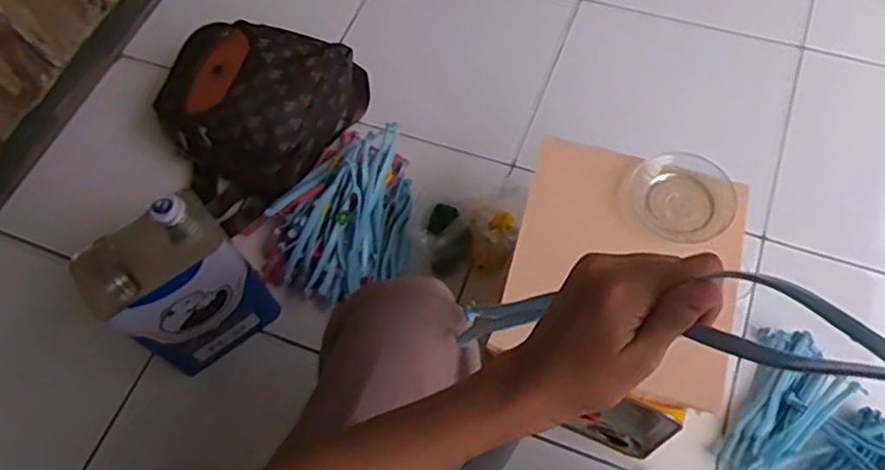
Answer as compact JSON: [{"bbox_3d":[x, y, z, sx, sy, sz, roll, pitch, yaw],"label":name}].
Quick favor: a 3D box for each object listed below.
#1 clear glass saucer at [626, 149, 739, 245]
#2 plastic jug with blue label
[{"bbox_3d":[0.273,-0.044,0.747,0.113,0.022,0.097,34,97,14],"label":"clear glass saucer"},{"bbox_3d":[-0.341,0.070,0.873,0.167,0.235,0.104,-35,65,-13],"label":"plastic jug with blue label"}]

